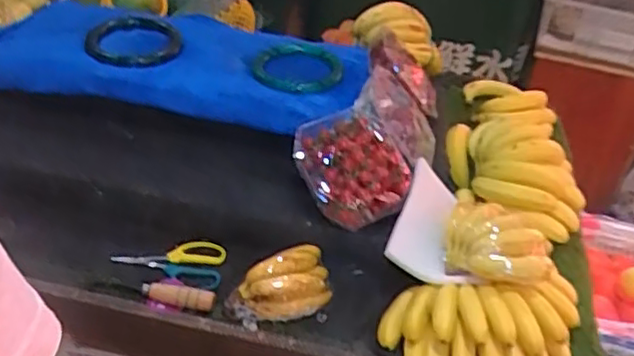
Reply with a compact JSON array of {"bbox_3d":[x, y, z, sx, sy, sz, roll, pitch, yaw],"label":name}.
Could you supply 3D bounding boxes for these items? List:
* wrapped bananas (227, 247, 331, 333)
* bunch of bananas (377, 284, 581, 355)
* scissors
[{"bbox_3d":[-0.041,0.138,0.825,0.129,0.068,0.059,-16,44,-27],"label":"wrapped bananas"},{"bbox_3d":[0.193,0.178,0.765,0.221,0.097,0.105,7,38,0],"label":"bunch of bananas"},{"bbox_3d":[-0.202,0.115,0.891,0.150,0.017,0.065,5,52,8],"label":"scissors"}]

